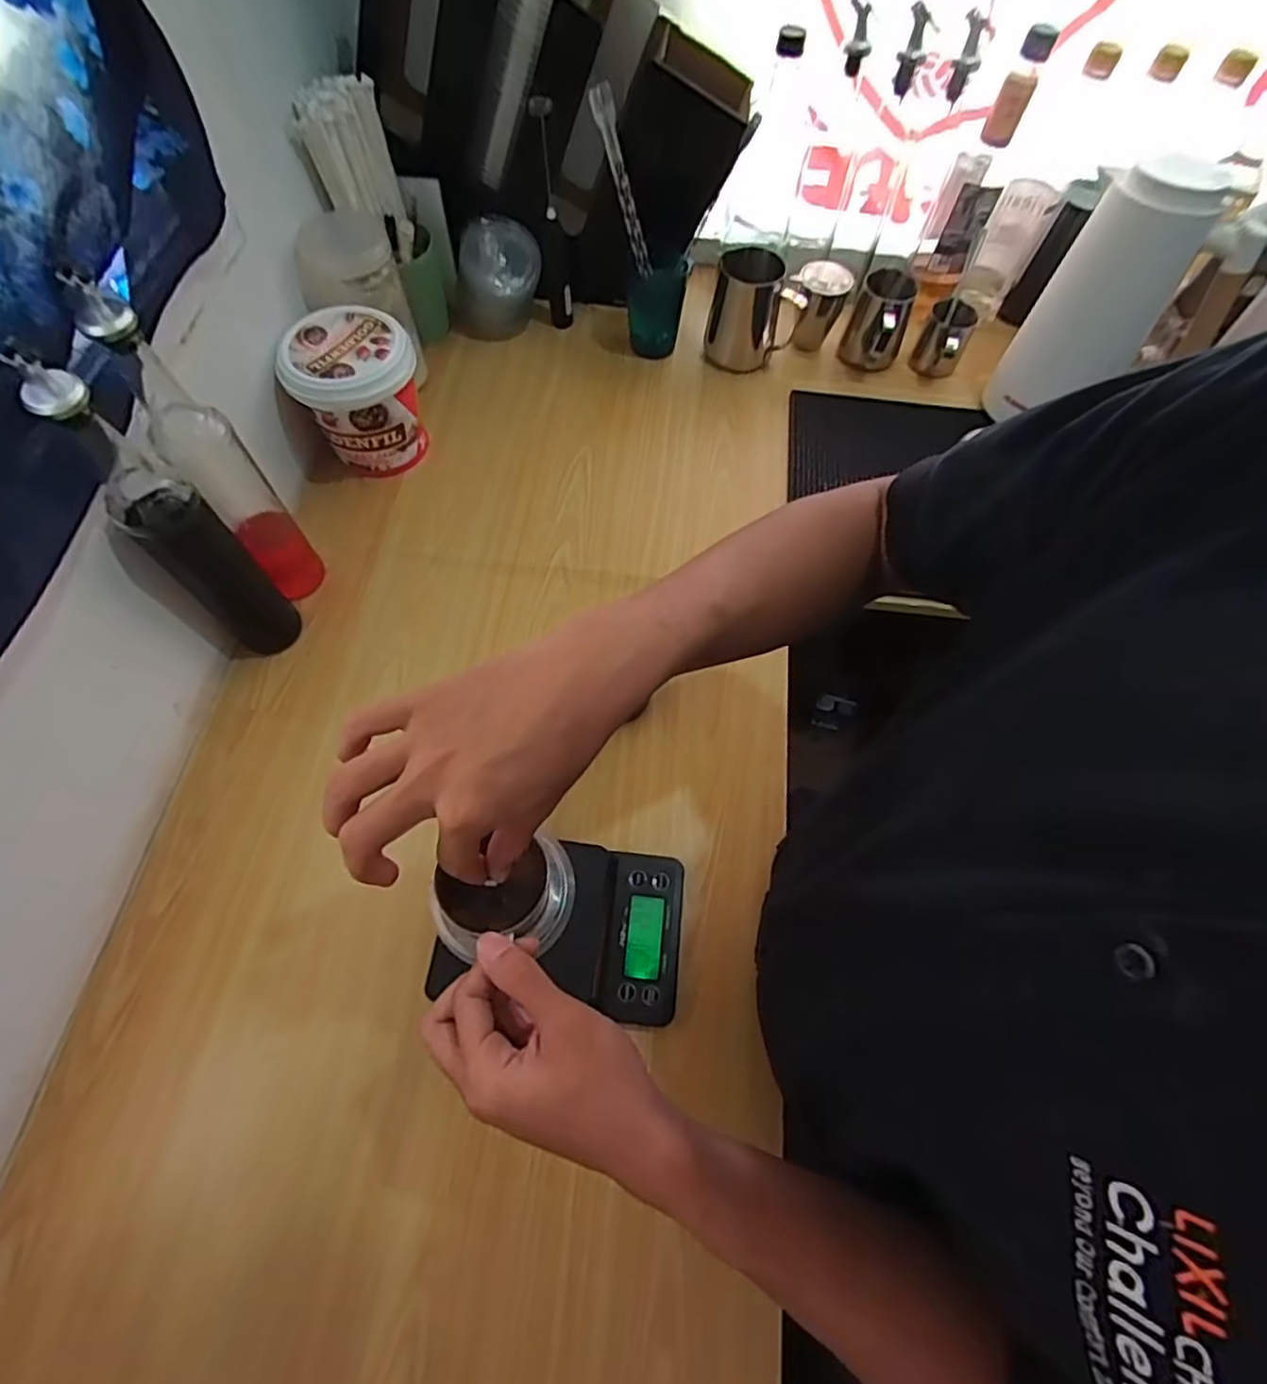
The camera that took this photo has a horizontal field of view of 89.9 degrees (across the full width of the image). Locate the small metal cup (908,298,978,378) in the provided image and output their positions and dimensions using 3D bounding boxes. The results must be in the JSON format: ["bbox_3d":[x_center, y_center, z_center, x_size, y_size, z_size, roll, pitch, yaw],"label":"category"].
[{"bbox_3d":[0.396,-0.451,0.805,0.057,0.071,0.067,29,67,12],"label":"small metal cup"}]

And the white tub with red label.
[{"bbox_3d":[-0.298,-0.322,0.697,0.123,0.133,0.124,1,64,-1],"label":"white tub with red label"}]

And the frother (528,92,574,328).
[{"bbox_3d":[-0.093,-0.558,0.750,0.034,0.228,0.035,-3,64,-3],"label":"frother"}]

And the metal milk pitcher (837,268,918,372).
[{"bbox_3d":[0.303,-0.459,0.793,0.070,0.095,0.084,27,66,11],"label":"metal milk pitcher"}]

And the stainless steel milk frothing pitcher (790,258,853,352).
[{"bbox_3d":[0.232,-0.494,0.808,0.065,0.084,0.066,24,66,10],"label":"stainless steel milk frothing pitcher"}]

